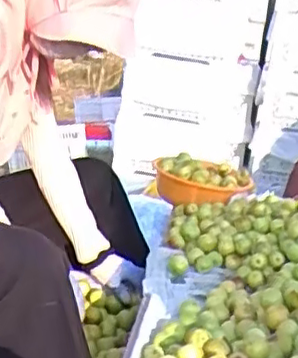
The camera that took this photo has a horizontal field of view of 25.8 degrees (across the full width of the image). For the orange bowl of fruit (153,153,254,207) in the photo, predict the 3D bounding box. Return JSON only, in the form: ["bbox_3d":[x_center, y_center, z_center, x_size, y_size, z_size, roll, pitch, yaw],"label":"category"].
[{"bbox_3d":[0.140,0.006,1.686,0.242,0.100,0.286,7,14,5],"label":"orange bowl of fruit"}]

